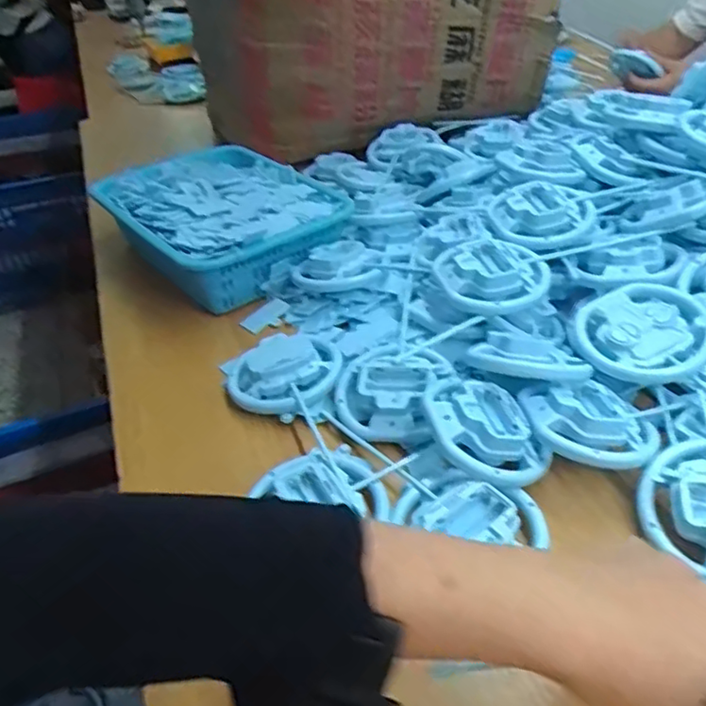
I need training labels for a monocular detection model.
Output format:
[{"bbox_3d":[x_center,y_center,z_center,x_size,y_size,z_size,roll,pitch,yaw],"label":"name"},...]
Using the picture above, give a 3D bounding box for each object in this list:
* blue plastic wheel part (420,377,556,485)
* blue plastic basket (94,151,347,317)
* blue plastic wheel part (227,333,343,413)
[{"bbox_3d":[0.095,0.055,0.482,0.076,0.041,0.105,-21,41,-20],"label":"blue plastic wheel part"},{"bbox_3d":[-0.164,-0.170,0.780,0.222,0.074,0.304,-27,43,-26],"label":"blue plastic basket"},{"bbox_3d":[-0.064,0.018,0.579,0.106,0.035,0.095,-2,38,3],"label":"blue plastic wheel part"}]

